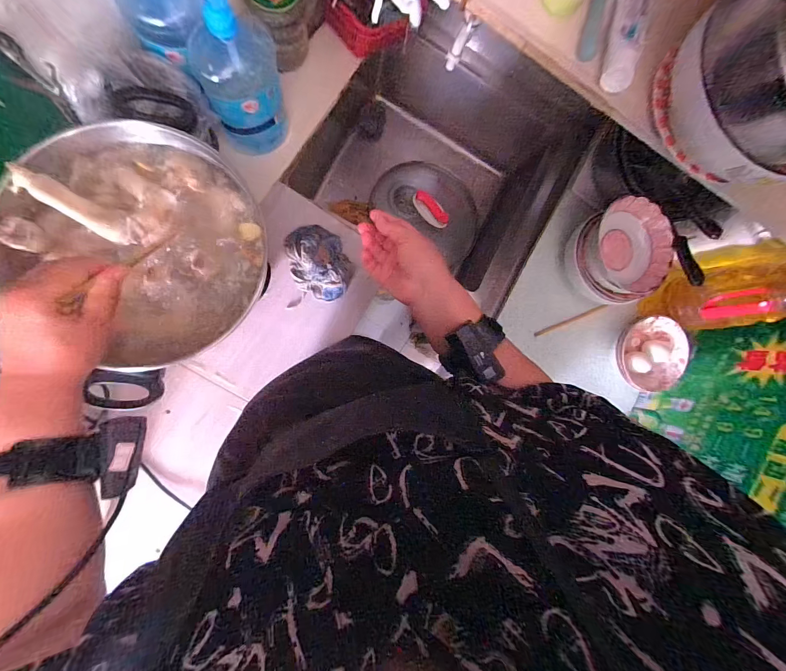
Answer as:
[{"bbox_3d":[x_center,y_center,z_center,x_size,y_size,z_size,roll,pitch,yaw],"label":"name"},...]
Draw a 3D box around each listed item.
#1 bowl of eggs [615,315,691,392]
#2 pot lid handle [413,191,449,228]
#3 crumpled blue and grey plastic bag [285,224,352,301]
[{"bbox_3d":[0.559,0.039,0.744,0.152,0.058,0.157,0,88,-10],"label":"bowl of eggs"},{"bbox_3d":[0.100,-0.330,0.894,0.113,0.028,0.049,37,83,-22],"label":"pot lid handle"},{"bbox_3d":[-0.135,-0.135,0.620,0.102,0.033,0.140,-23,92,-10],"label":"crumpled blue and grey plastic bag"}]

